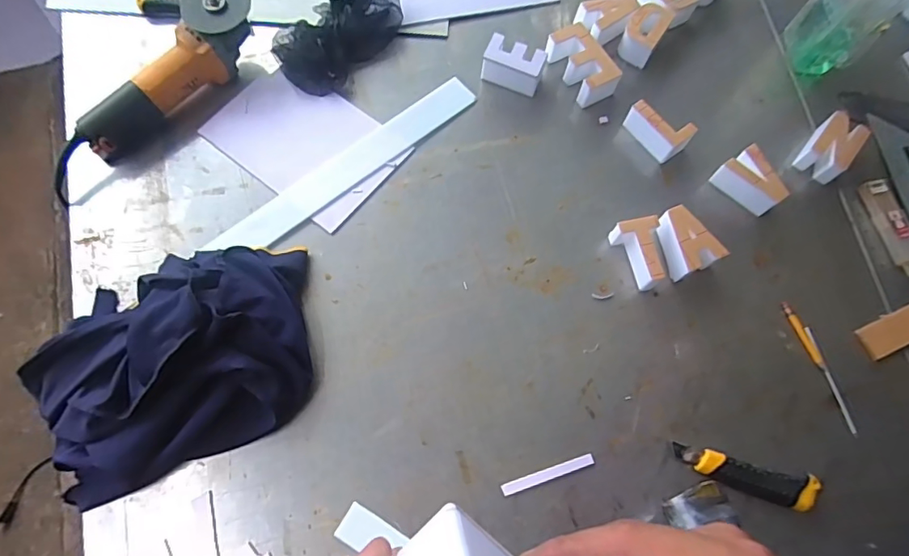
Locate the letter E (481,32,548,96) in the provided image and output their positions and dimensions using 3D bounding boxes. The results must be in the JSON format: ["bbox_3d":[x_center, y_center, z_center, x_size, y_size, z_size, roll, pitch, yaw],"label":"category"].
[{"bbox_3d":[0.086,-0.307,0.740,0.086,0.051,0.049,19,70,5],"label":"letter E"}]

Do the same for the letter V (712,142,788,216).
[{"bbox_3d":[0.405,-0.128,0.695,0.061,0.044,0.085,-32,74,-13],"label":"letter V"}]

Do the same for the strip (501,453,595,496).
[{"bbox_3d":[0.105,0.219,0.567,0.108,0.004,0.012,-16,70,-9],"label":"strip"}]

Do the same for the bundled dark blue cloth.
[{"bbox_3d":[-0.305,0.086,0.560,0.315,0.081,0.227,-20,71,-10],"label":"bundled dark blue cloth"}]

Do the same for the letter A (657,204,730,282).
[{"bbox_3d":[0.301,-0.047,0.658,0.061,0.050,0.086,-16,72,-8],"label":"letter A"}]

